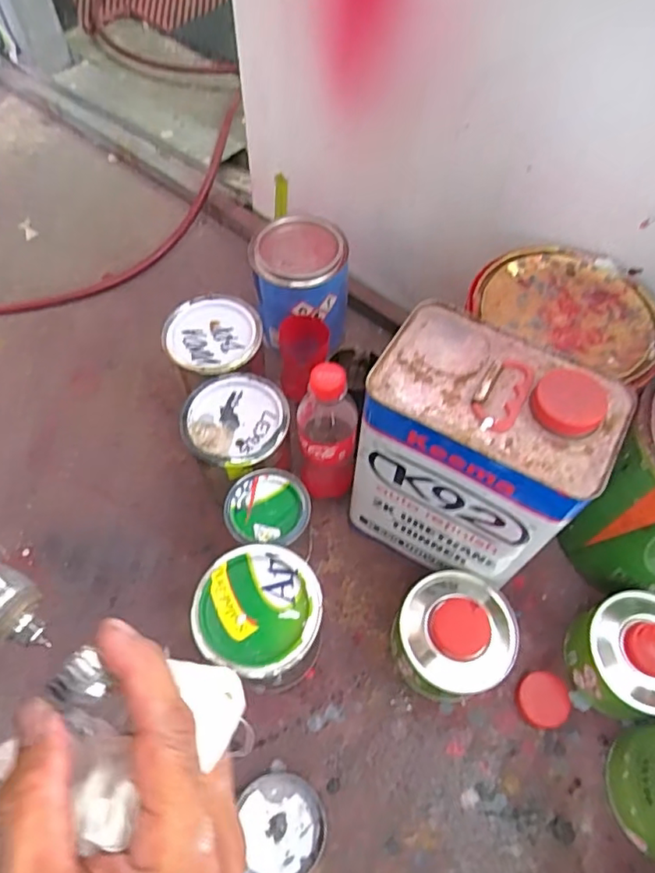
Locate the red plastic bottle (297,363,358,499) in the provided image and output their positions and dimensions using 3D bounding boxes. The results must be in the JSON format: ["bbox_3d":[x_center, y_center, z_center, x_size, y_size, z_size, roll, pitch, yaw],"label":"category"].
[{"bbox_3d":[-0.003,-0.003,0.545,0.056,0.188,0.066,1,60,-2],"label":"red plastic bottle"}]

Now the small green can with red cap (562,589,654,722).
[{"bbox_3d":[0.273,0.196,0.508,0.103,0.066,0.095,0,59,-1],"label":"small green can with red cap"}]

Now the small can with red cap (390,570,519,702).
[{"bbox_3d":[0.115,0.178,0.514,0.106,0.083,0.098,0,59,-1],"label":"small can with red cap"}]

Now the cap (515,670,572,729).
[{"bbox_3d":[0.196,0.239,0.519,0.050,0.016,0.045,-6,60,-4],"label":"cap"}]

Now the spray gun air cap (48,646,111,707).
[{"bbox_3d":[-0.095,0.096,0.223,0.015,0.016,0.021,34,65,21],"label":"spray gun air cap"}]

